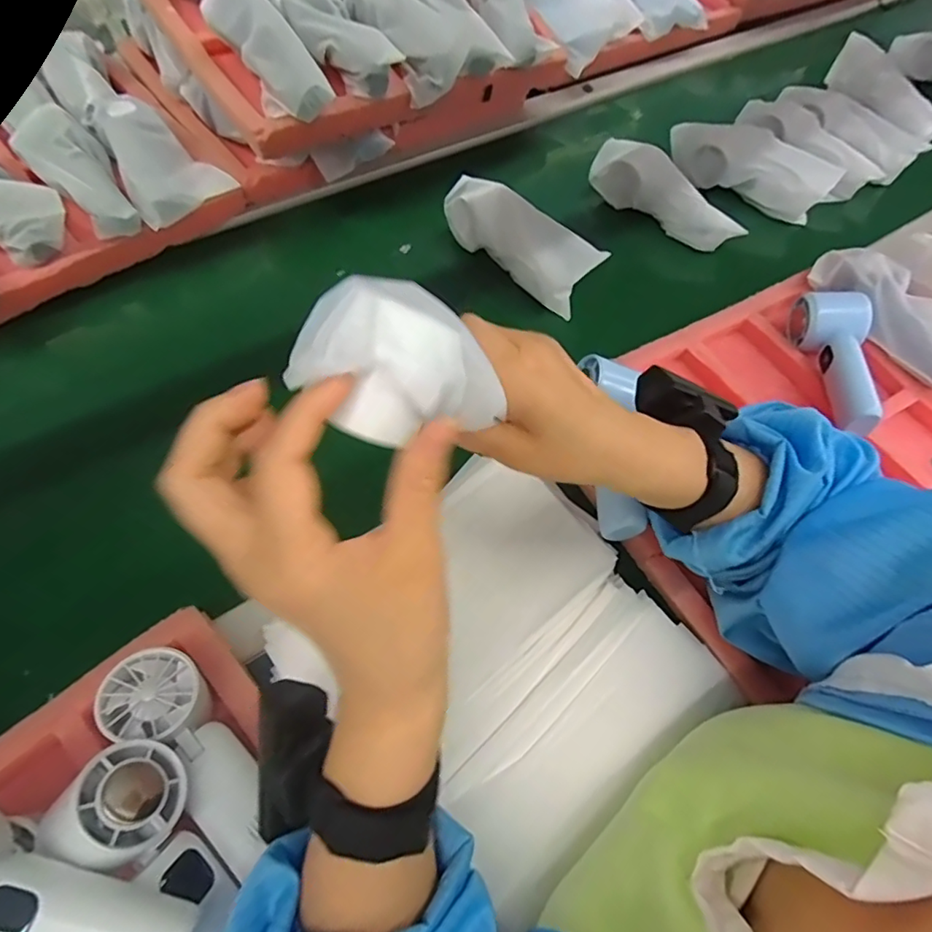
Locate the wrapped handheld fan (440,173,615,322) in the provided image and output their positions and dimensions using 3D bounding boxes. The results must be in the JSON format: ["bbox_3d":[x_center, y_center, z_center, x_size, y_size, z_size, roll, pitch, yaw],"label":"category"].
[{"bbox_3d":[0.052,-0.246,0.592,0.060,0.068,0.194,-38,71,-20],"label":"wrapped handheld fan"}]

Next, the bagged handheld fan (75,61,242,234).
[{"bbox_3d":[-0.347,-0.352,0.574,0.094,0.032,0.242,-35,70,-19],"label":"bagged handheld fan"}]

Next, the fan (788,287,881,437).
[{"bbox_3d":[0.352,-0.095,0.511,0.057,0.056,0.146,6,63,0],"label":"fan"}]

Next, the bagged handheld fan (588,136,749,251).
[{"bbox_3d":[0.231,-0.323,0.643,0.052,0.062,0.204,-37,71,-20],"label":"bagged handheld fan"}]

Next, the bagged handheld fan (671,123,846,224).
[{"bbox_3d":[0.360,-0.383,0.680,0.199,0.059,0.054,27,65,10],"label":"bagged handheld fan"}]

